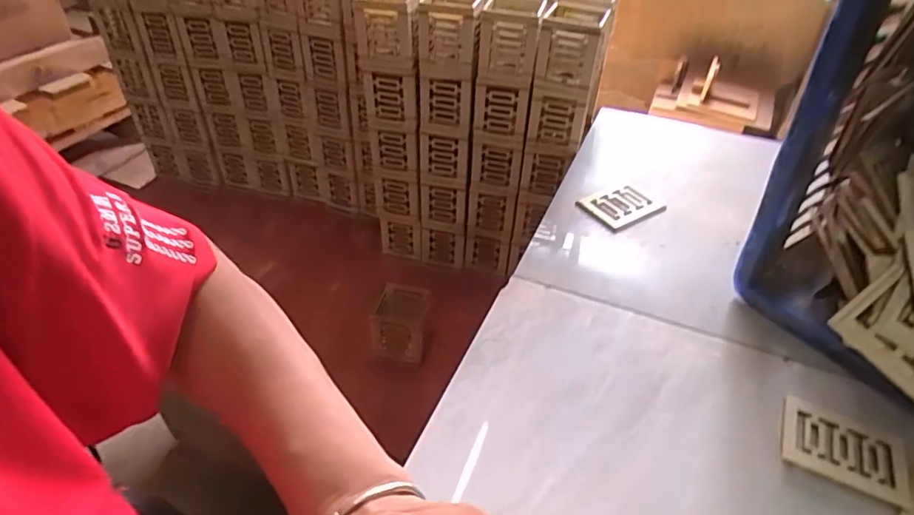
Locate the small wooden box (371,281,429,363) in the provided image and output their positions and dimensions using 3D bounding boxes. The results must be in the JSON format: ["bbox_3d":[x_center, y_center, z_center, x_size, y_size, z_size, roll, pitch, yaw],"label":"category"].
[{"bbox_3d":[-0.075,0.088,0.762,0.067,0.068,0.075,7,41,6],"label":"small wooden box"}]

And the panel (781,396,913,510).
[{"bbox_3d":[0.283,0.141,0.410,0.082,0.005,0.061,20,44,20],"label":"panel"}]

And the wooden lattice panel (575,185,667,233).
[{"bbox_3d":[0.186,-0.058,0.633,0.076,0.011,0.061,-24,47,-26],"label":"wooden lattice panel"}]

